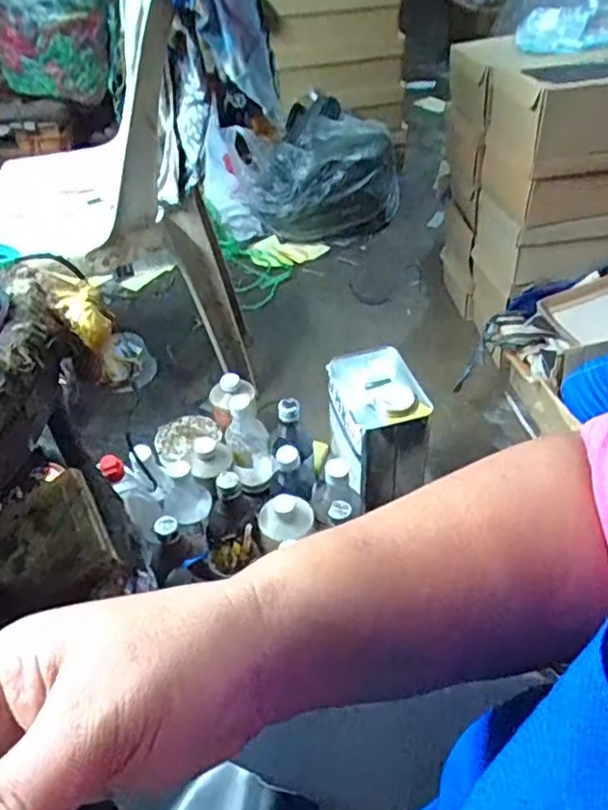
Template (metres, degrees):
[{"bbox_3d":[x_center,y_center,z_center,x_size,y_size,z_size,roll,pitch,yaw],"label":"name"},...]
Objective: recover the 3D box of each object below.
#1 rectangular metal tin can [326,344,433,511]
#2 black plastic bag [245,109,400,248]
[{"bbox_3d":[0.106,0.038,0.954,0.114,0.186,0.159,-17,45,-13],"label":"rectangular metal tin can"},{"bbox_3d":[0.057,-0.584,1.641,0.344,0.256,0.303,4,44,8],"label":"black plastic bag"}]

